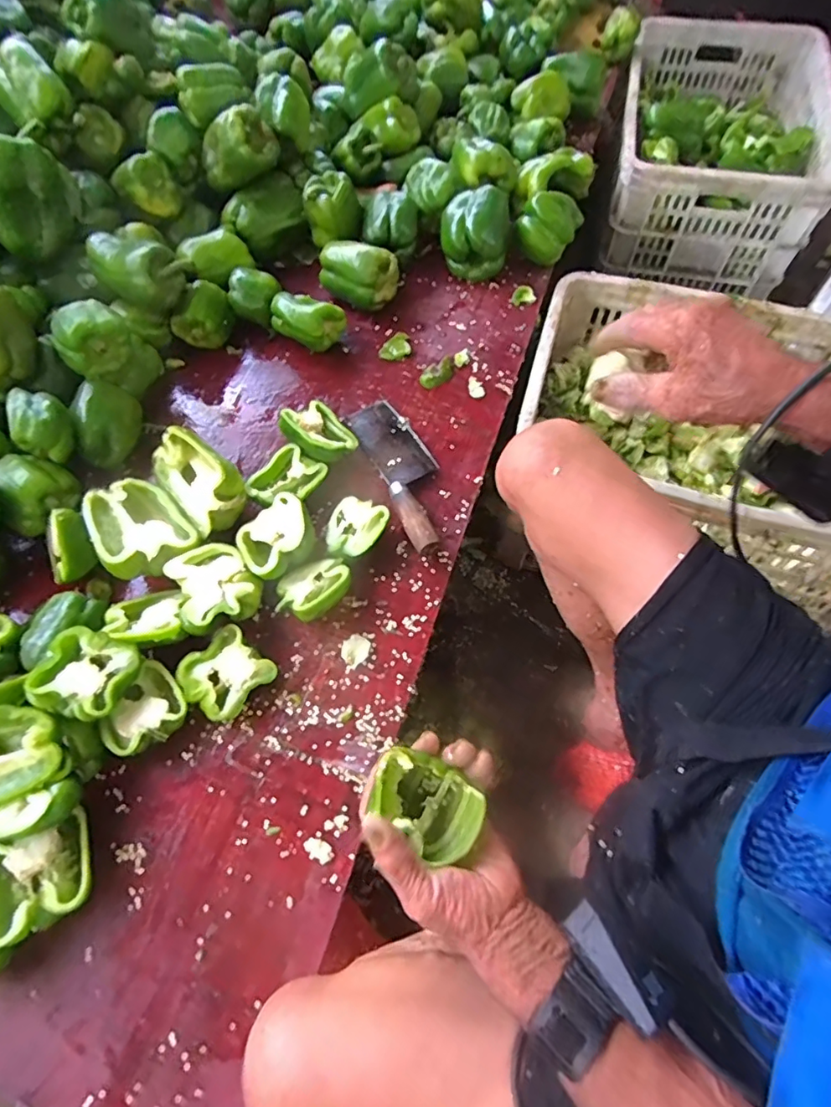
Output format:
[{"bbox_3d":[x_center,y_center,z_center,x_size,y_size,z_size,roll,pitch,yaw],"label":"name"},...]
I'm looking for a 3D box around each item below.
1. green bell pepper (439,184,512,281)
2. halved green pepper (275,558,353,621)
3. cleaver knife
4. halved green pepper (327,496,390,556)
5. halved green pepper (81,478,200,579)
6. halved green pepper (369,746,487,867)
[{"bbox_3d":[0.082,-0.440,0.747,0.094,0.086,0.085,9,66,6],"label":"green bell pepper"},{"bbox_3d":[-0.103,0.038,0.553,0.078,0.040,0.060,-39,70,-15],"label":"halved green pepper"},{"bbox_3d":[-0.012,-0.101,0.623,0.070,0.028,0.214,-24,66,-9],"label":"cleaver knife"},{"bbox_3d":[-0.065,-0.027,0.589,0.057,0.030,0.069,23,68,12],"label":"halved green pepper"},{"bbox_3d":[-0.293,-0.023,0.576,0.093,0.048,0.118,-21,55,-33],"label":"halved green pepper"},{"bbox_3d":[0.008,0.180,0.389,0.078,0.061,0.052,32,70,16],"label":"halved green pepper"}]

